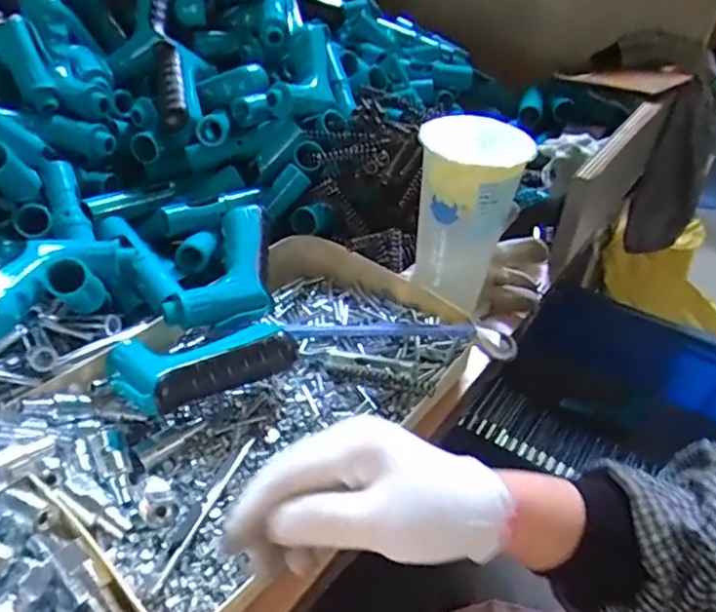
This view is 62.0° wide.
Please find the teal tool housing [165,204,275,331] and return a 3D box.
[{"bbox_3d":[-0.105,-0.025,0.513,0.066,0.036,0.131,27,54,-10],"label":"teal tool housing"}]

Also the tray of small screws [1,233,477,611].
[{"bbox_3d":[-0.072,0.064,0.461,0.232,0.047,0.322,29,48,27],"label":"tray of small screws"}]

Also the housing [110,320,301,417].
[{"bbox_3d":[-0.115,0.035,0.434,0.123,0.030,0.081,-18,45,-21],"label":"housing"}]

